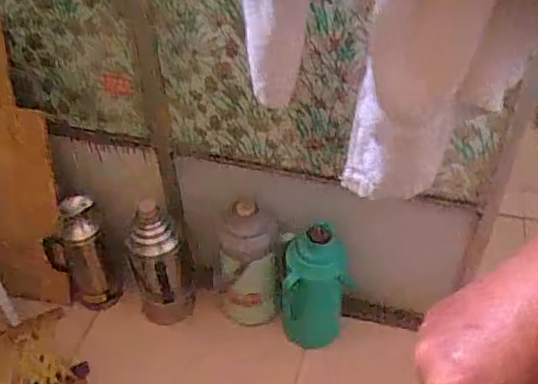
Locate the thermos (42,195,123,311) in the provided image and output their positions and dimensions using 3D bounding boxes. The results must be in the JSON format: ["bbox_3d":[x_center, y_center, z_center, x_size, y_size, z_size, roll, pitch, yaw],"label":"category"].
[{"bbox_3d":[-0.486,0.170,1.531,0.153,0.311,0.113,-24,46,-25],"label":"thermos"}]

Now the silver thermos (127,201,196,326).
[{"bbox_3d":[-0.289,0.187,1.526,0.147,0.326,0.114,-16,43,-17],"label":"silver thermos"}]

